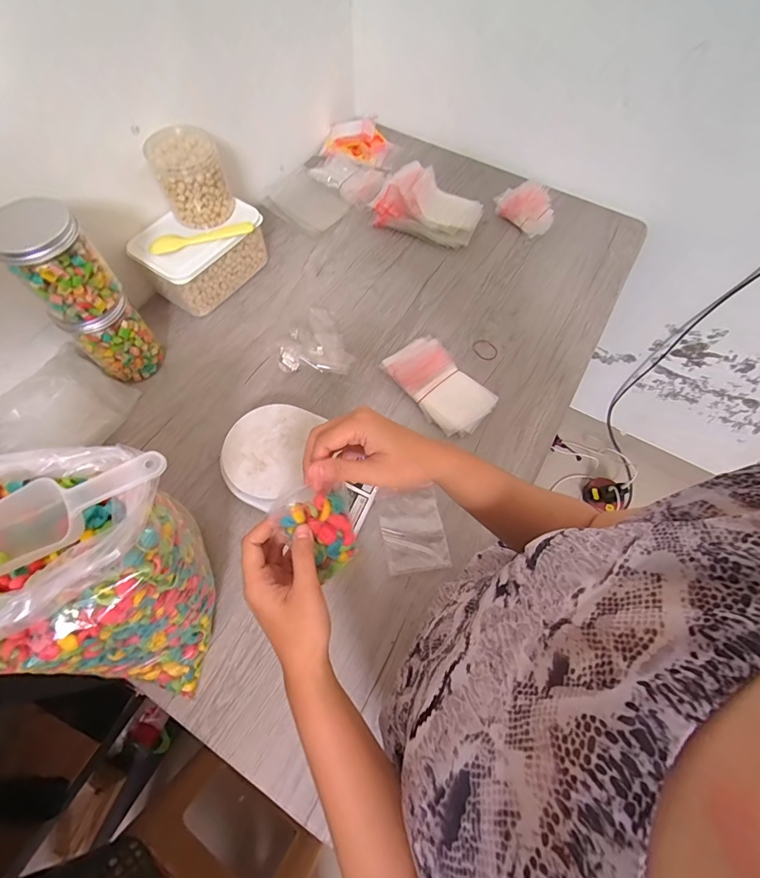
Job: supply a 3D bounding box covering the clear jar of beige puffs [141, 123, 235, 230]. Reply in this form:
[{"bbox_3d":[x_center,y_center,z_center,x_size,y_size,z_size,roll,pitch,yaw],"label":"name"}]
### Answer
[{"bbox_3d":[-0.278,-0.385,0.596,0.092,0.107,0.077,-23,68,-13],"label":"clear jar of beige puffs"}]

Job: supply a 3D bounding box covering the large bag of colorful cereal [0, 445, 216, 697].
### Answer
[{"bbox_3d":[-0.274,0.123,0.374,0.191,0.262,0.183,14,65,4],"label":"large bag of colorful cereal"}]

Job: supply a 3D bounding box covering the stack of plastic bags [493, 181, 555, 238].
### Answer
[{"bbox_3d":[0.285,-0.448,0.776,0.110,0.041,0.088,41,70,15],"label":"stack of plastic bags"}]

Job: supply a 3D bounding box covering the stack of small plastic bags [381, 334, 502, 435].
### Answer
[{"bbox_3d":[0.090,-0.083,0.614,0.097,0.026,0.170,-40,73,-18],"label":"stack of small plastic bags"}]

